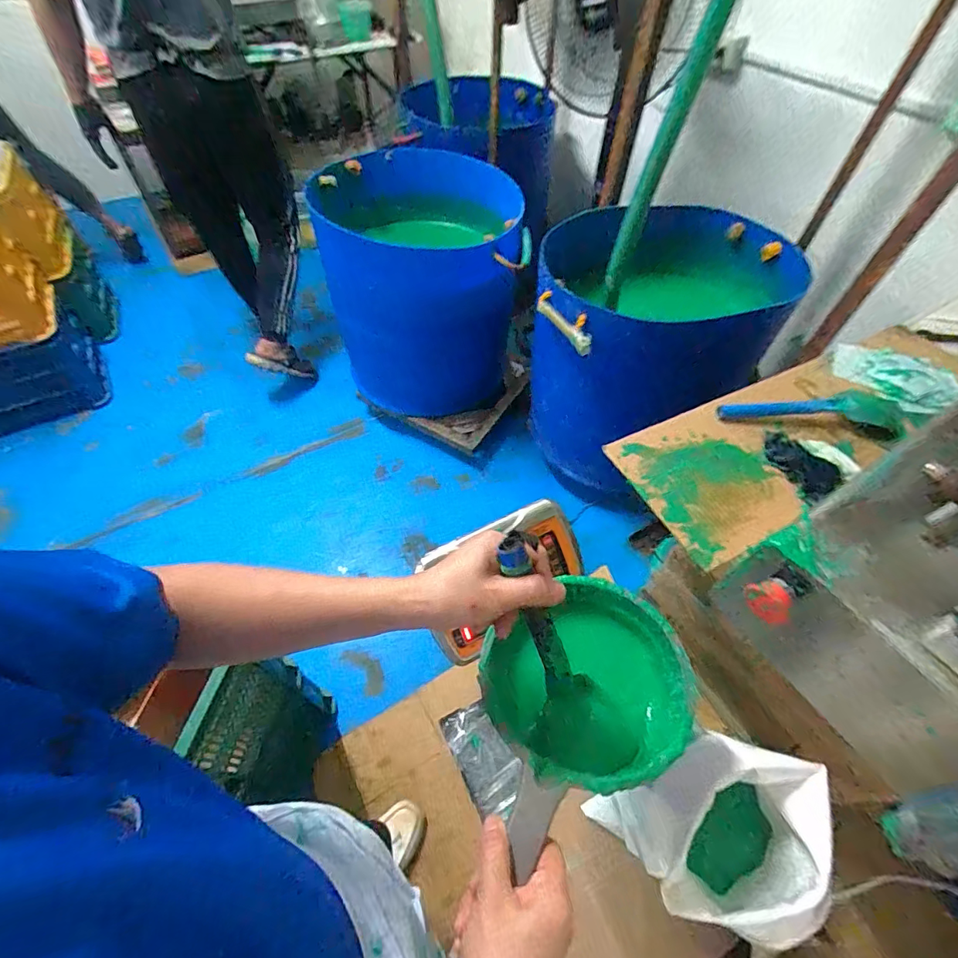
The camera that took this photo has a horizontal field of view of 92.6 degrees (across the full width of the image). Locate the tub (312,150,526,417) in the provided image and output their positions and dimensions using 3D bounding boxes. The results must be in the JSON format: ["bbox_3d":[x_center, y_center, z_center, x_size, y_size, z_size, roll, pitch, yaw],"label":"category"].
[{"bbox_3d":[-0.189,-0.634,1.565,0.584,0.674,0.677,-13,54,-10],"label":"tub"}]

